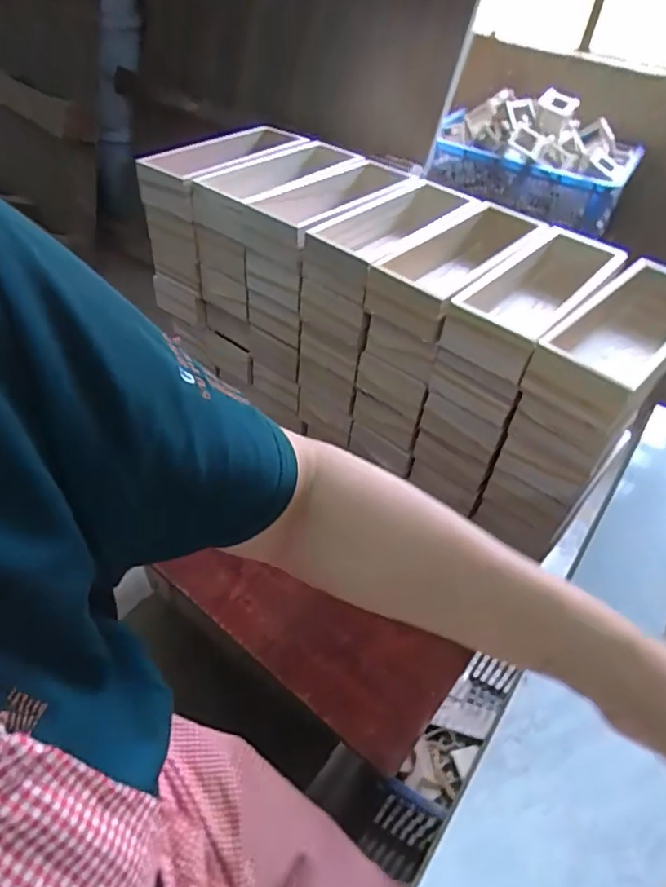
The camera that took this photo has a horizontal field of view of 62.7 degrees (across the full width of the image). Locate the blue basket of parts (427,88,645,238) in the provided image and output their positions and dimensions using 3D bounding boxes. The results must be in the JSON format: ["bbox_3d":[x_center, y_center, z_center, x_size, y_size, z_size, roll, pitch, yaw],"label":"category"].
[{"bbox_3d":[0.595,-0.849,1.624,0.551,0.266,0.287,22,47,15],"label":"blue basket of parts"}]

